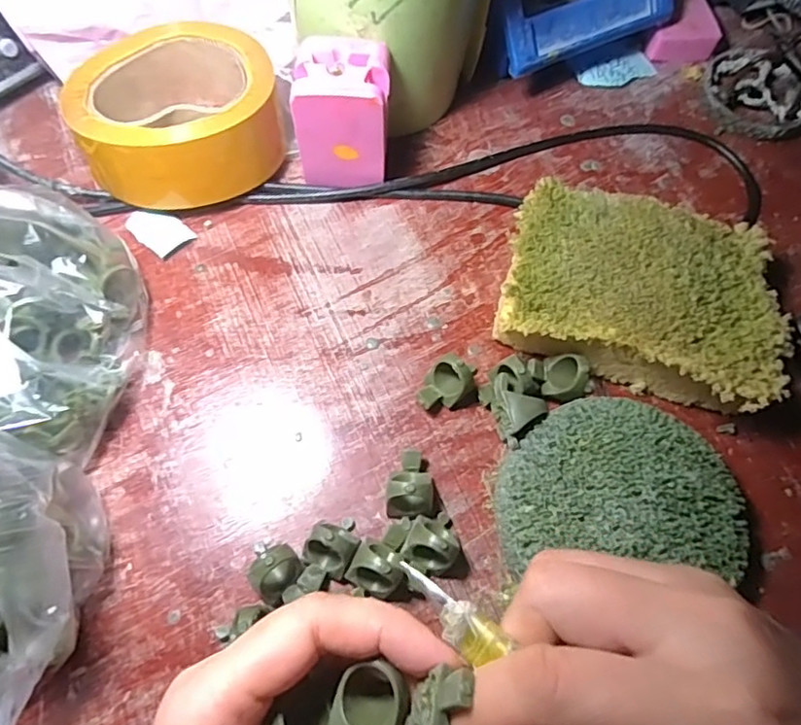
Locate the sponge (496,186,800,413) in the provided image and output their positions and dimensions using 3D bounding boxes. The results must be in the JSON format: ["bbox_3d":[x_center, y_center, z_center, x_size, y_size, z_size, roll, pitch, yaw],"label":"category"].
[{"bbox_3d":[0.120,-0.032,0.298,0.133,0.043,0.093,16,66,4],"label":"sponge"}]

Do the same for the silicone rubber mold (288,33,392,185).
[{"bbox_3d":[-0.030,-0.129,0.318,0.046,0.073,0.036,5,66,-1],"label":"silicone rubber mold"}]

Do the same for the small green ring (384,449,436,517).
[{"bbox_3d":[0.005,0.053,0.265,0.023,0.024,0.029,5,66,-1],"label":"small green ring"}]

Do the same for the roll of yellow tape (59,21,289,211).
[{"bbox_3d":[-0.124,-0.142,0.330,0.102,0.051,0.105,1,66,-3],"label":"roll of yellow tape"}]

